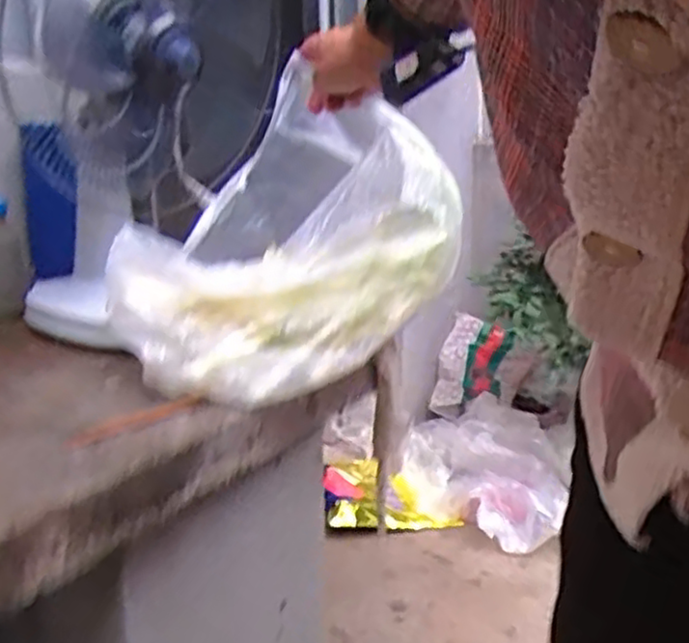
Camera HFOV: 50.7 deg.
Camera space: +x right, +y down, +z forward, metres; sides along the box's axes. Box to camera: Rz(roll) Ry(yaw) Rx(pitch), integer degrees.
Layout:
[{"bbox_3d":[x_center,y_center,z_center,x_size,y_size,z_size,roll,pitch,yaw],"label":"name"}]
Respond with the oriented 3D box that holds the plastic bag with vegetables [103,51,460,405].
[{"bbox_3d":[-0.058,-0.086,0.692,0.306,0.243,0.185,-13,18,-35],"label":"plastic bag with vegetables"}]

